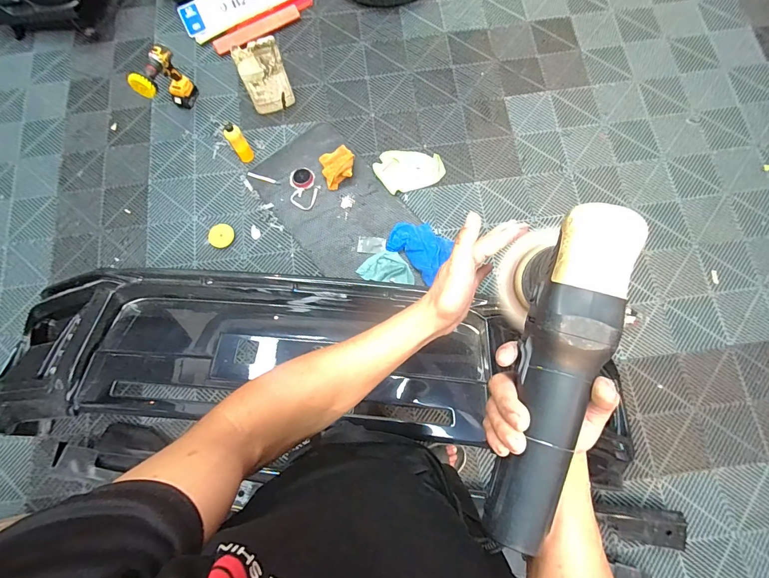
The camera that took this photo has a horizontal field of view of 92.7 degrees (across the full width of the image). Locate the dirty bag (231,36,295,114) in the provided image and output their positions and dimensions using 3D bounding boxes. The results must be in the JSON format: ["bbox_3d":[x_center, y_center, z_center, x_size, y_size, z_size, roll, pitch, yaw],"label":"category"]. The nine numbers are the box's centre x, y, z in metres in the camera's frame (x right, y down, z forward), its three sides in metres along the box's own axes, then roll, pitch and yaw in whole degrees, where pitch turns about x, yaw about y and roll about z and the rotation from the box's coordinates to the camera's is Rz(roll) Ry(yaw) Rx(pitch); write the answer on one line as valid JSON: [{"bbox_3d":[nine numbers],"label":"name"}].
[{"bbox_3d":[-0.471,-0.828,1.459,0.172,0.269,0.086,-21,75,-4],"label":"dirty bag"}]

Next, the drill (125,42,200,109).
[{"bbox_3d":[-0.882,-0.823,1.501,0.093,0.254,0.210,26,77,8],"label":"drill"}]

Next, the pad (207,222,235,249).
[{"bbox_3d":[-0.654,-0.213,1.463,0.100,0.015,0.098,32,79,8],"label":"pad"}]

